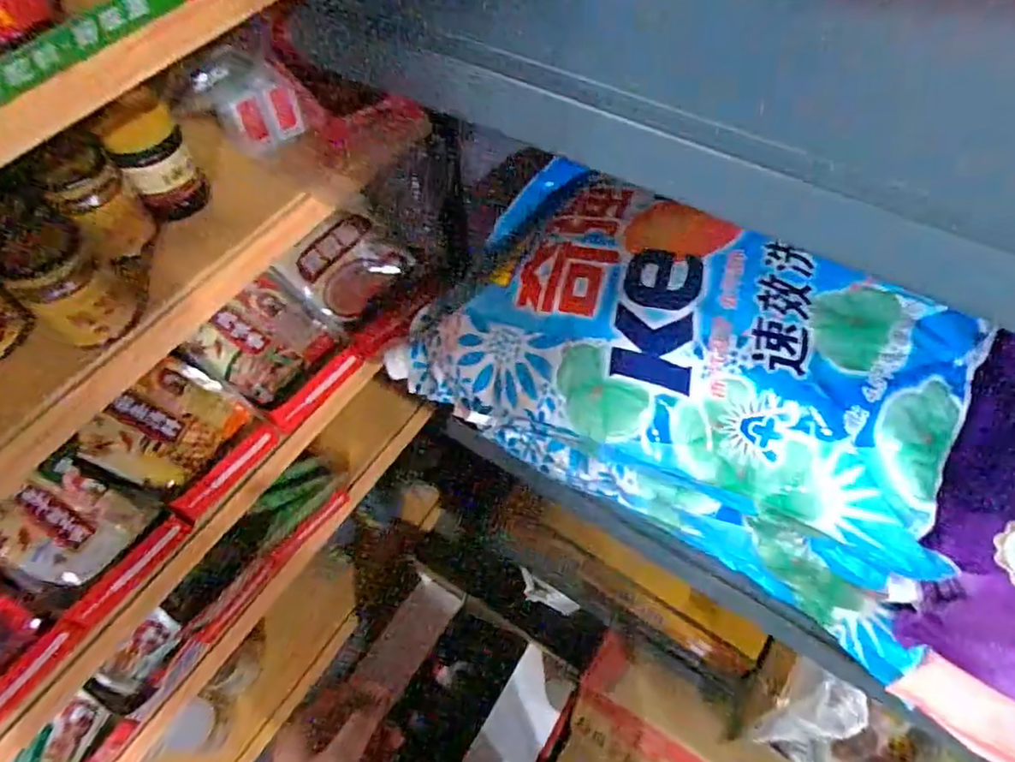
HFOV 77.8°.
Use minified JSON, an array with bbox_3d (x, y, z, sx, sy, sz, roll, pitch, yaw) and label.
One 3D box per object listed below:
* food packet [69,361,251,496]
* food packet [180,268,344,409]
[{"bbox_3d":[-0.423,0.061,0.796,0.050,0.158,0.168,-7,48,33],"label":"food packet"},{"bbox_3d":[-0.341,-0.056,0.887,0.150,0.033,0.158,39,65,-5],"label":"food packet"}]

